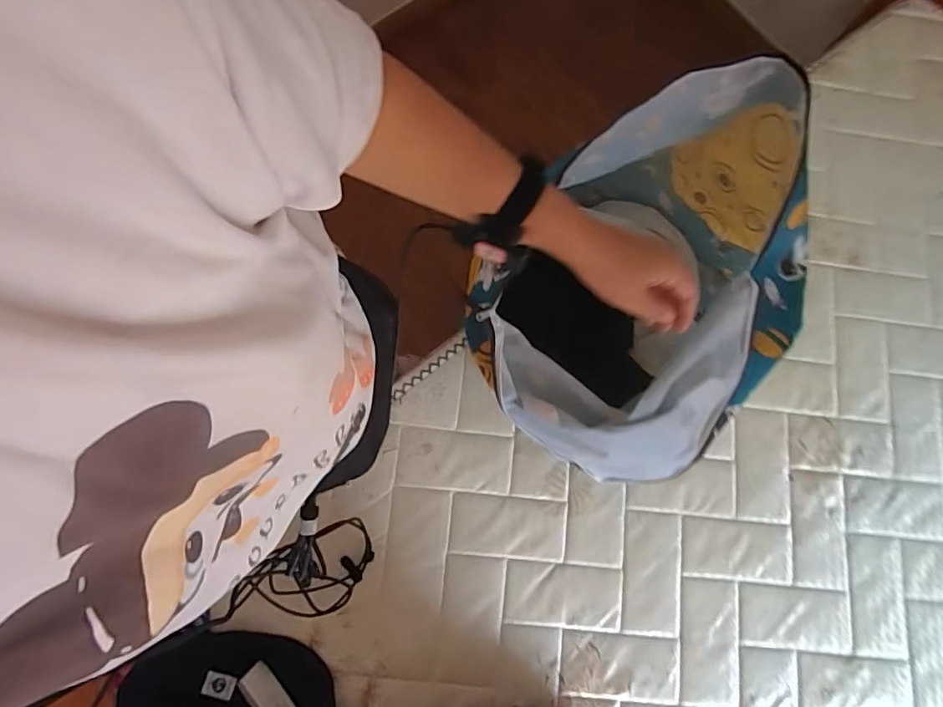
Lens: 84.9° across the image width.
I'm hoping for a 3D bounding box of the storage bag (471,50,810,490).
[{"bbox_3d":[0.272,-0.093,0.790,0.380,0.335,0.566,42,81,6],"label":"storage bag"}]

